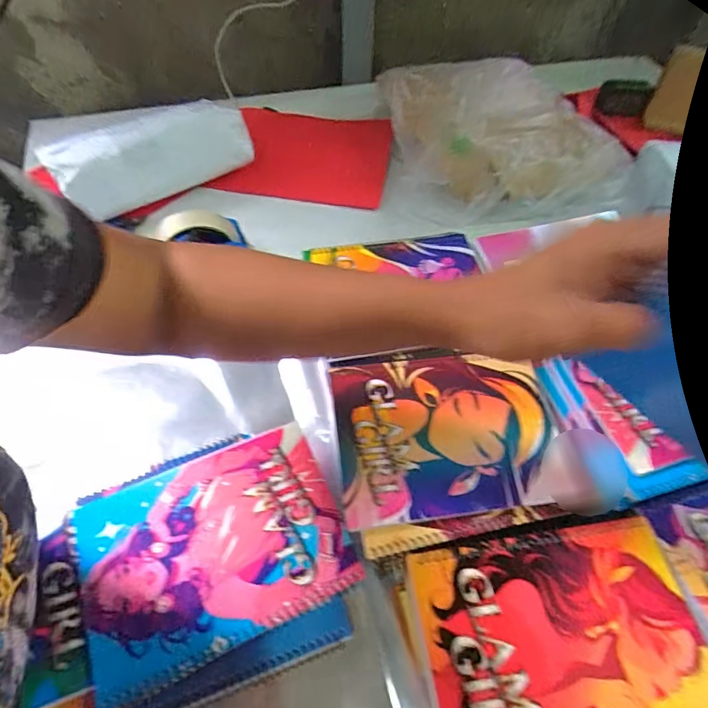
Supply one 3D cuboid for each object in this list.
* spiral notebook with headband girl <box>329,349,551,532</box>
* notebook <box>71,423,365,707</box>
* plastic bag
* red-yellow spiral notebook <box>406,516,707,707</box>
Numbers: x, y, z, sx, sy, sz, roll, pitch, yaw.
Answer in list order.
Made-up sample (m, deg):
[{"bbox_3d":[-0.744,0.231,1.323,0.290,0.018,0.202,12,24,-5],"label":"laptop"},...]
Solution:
[{"bbox_3d":[0.081,0.063,0.387,0.190,0.006,0.151,-7,57,-4],"label":"spiral notebook with headband girl"},{"bbox_3d":[-0.112,0.152,0.349,0.197,0.007,0.147,-19,59,-15],"label":"notebook"},{"bbox_3d":[0.201,-0.329,0.643,0.302,0.104,0.287,-7,57,-4],"label":"plastic bag"},{"bbox_3d":[0.150,0.208,0.296,0.194,0.008,0.158,-8,57,-5],"label":"red-yellow spiral notebook"}]

